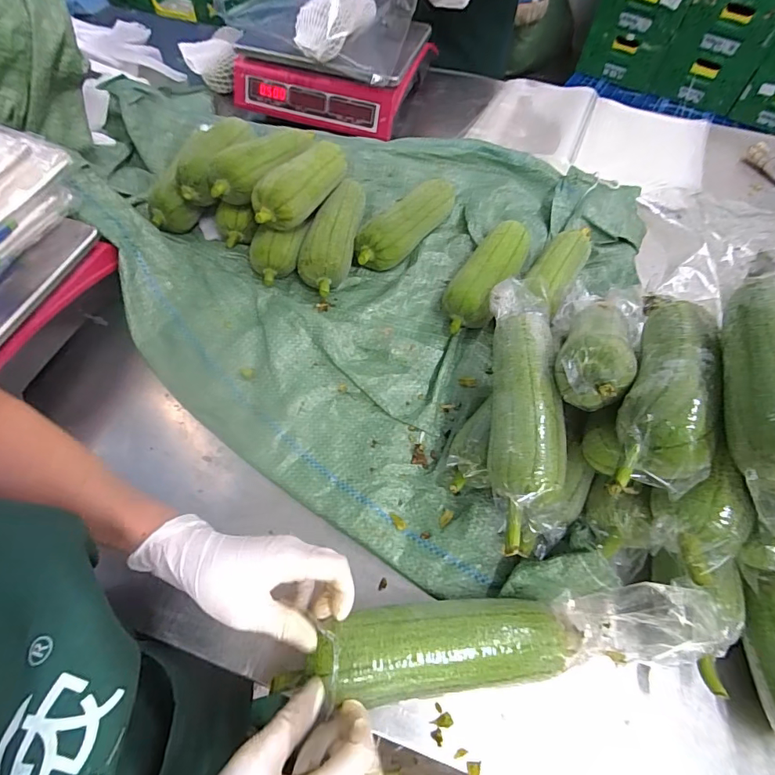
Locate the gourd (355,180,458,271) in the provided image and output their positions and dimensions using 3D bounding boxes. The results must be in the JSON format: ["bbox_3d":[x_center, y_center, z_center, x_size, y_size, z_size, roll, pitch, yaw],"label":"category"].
[{"bbox_3d":[0.029,-0.234,0.617,0.064,0.055,0.194,36,64,18],"label":"gourd"}]

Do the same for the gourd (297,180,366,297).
[{"bbox_3d":[-0.075,-0.215,0.610,0.065,0.057,0.194,7,59,2],"label":"gourd"}]

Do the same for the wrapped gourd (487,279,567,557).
[{"bbox_3d":[0.128,0.000,0.411,0.065,0.058,0.295,9,59,3],"label":"wrapped gourd"}]

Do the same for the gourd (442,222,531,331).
[{"bbox_3d":[0.131,-0.149,0.571,0.066,0.060,0.189,27,62,14],"label":"gourd"}]

